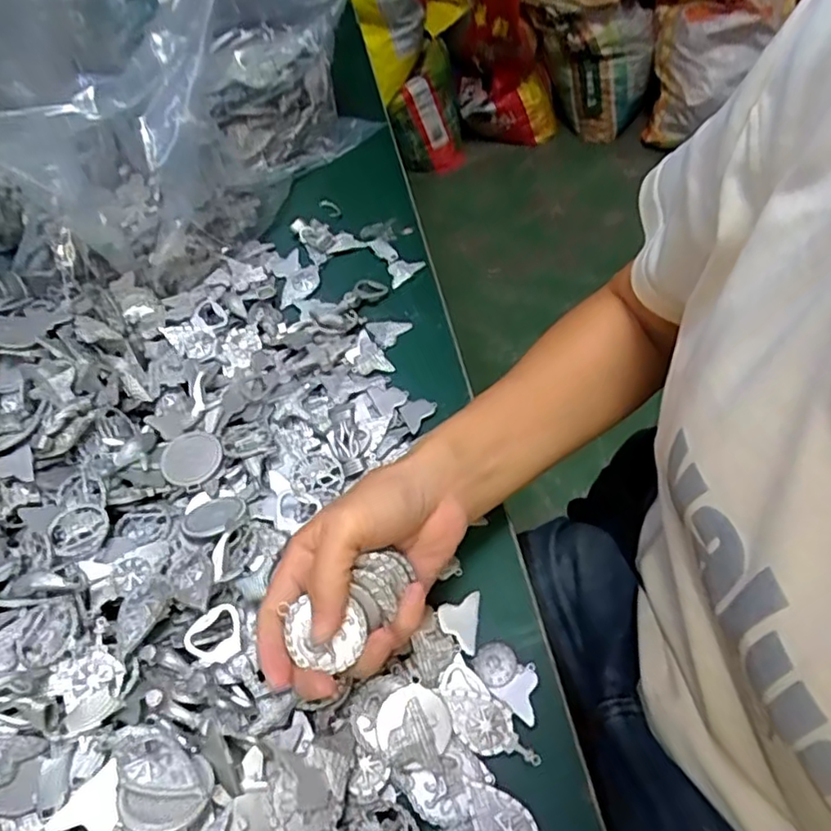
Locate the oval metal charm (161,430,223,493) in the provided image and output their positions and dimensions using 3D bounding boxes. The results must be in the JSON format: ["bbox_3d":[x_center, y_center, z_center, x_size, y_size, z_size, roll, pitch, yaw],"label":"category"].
[{"bbox_3d":[-0.148,0.028,0.431,0.039,0.007,0.041,20,59,20],"label":"oval metal charm"}]

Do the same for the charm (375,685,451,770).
[{"bbox_3d":[-0.001,0.155,0.328,0.035,0.005,0.036,-3,54,5],"label":"charm"}]

